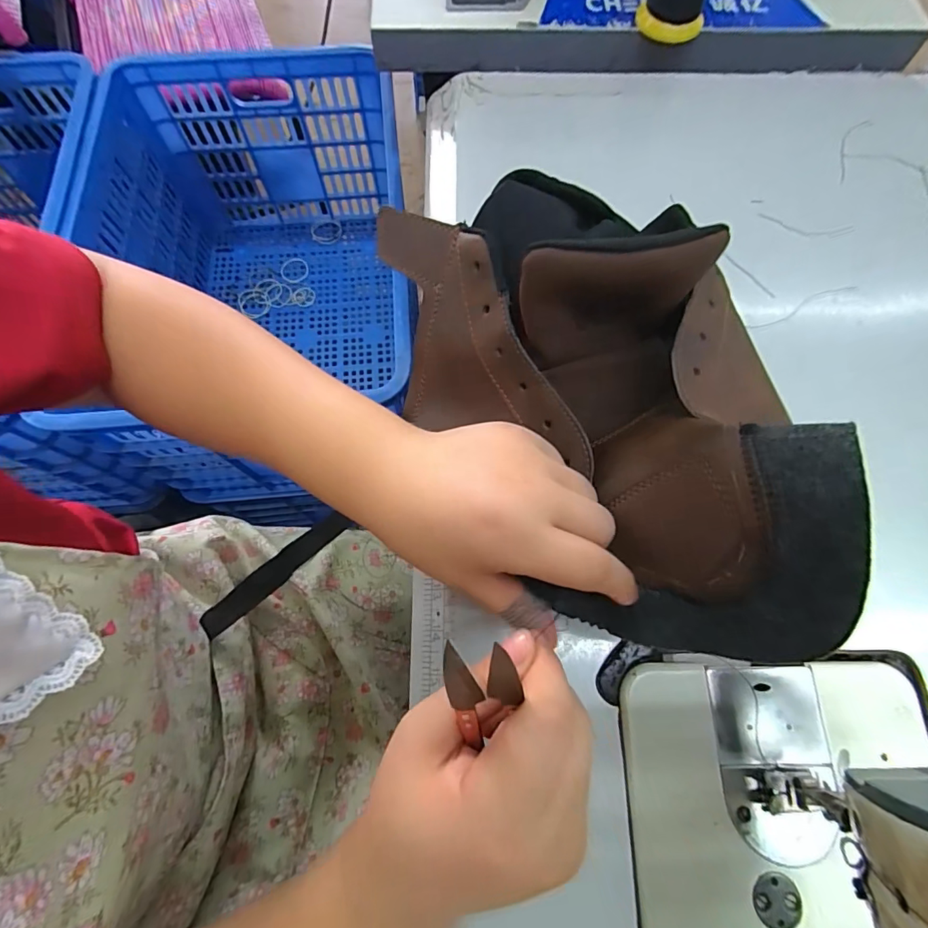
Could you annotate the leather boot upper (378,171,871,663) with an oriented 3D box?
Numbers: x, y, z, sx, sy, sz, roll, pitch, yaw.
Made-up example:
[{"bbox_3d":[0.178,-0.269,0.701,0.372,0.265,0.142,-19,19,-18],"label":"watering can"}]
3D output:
[{"bbox_3d":[0.053,-0.037,0.227,0.182,0.110,0.252,-6,73,-4],"label":"leather boot upper"}]

